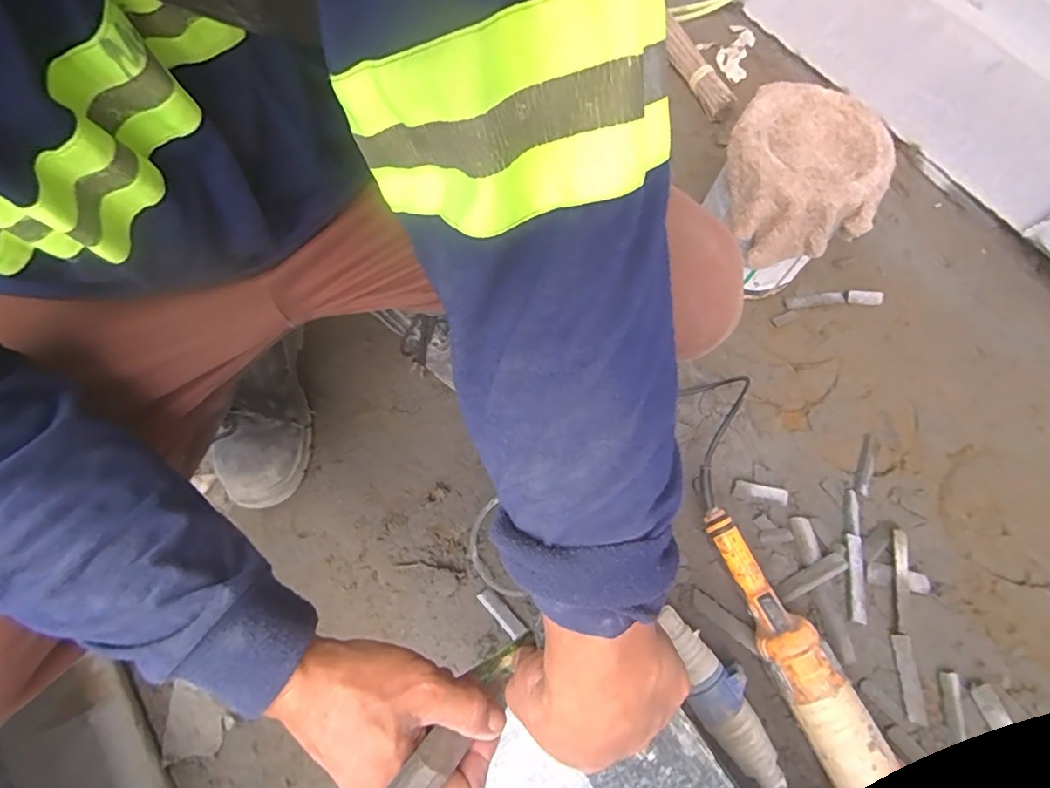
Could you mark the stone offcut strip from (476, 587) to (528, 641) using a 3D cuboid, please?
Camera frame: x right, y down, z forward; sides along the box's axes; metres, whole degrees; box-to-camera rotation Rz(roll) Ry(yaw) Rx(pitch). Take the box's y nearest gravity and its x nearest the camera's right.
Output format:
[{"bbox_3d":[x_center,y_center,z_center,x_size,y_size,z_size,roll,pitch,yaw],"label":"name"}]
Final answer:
[{"bbox_3d":[-0.027,0.253,0.593,0.019,0.007,0.065,-41,76,-14],"label":"stone offcut strip"}]

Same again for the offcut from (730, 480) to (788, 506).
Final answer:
[{"bbox_3d":[0.289,0.122,0.638,0.069,0.012,0.017,11,70,2],"label":"offcut"}]

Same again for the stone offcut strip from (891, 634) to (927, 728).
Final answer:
[{"bbox_3d":[0.422,0.313,0.567,0.020,0.007,0.087,3,70,-1],"label":"stone offcut strip"}]

